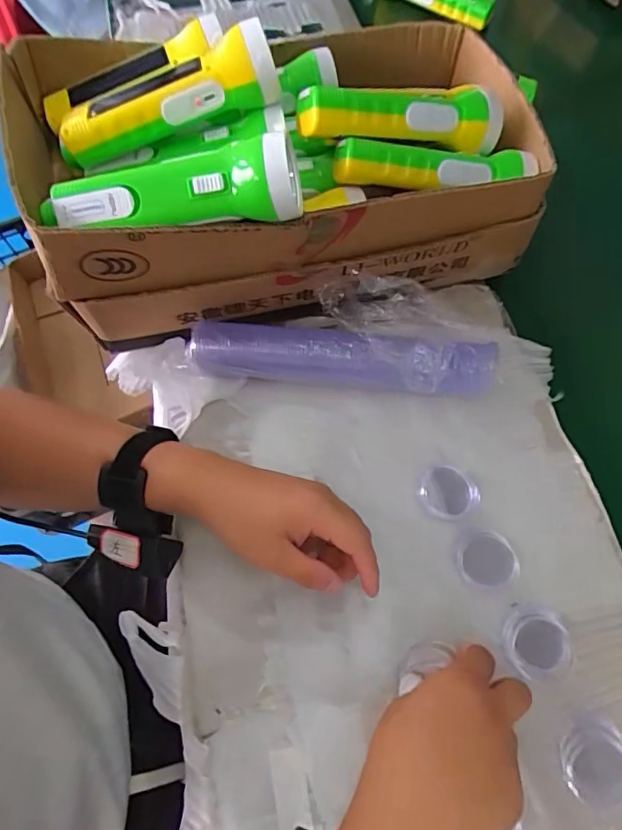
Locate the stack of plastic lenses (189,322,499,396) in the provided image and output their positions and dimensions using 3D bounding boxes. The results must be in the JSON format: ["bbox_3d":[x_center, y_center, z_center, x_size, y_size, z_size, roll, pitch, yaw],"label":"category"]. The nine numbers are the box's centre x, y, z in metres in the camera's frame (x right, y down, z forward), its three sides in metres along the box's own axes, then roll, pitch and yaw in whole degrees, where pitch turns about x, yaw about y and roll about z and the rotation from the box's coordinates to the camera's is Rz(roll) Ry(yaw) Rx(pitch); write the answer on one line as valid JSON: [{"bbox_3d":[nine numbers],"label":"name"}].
[{"bbox_3d":[0.027,-0.049,0.448,0.260,0.050,0.045,6,66,2],"label":"stack of plastic lenses"}]

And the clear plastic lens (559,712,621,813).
[{"bbox_3d":[0.194,0.234,0.345,0.044,0.010,0.053,5,66,2],"label":"clear plastic lens"}]

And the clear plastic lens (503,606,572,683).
[{"bbox_3d":[0.164,0.165,0.368,0.043,0.012,0.048,2,65,0],"label":"clear plastic lens"}]

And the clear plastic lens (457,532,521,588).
[{"bbox_3d":[0.136,0.111,0.390,0.044,0.014,0.040,0,65,0],"label":"clear plastic lens"}]

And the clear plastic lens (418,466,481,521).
[{"bbox_3d":[0.112,0.064,0.414,0.045,0.015,0.041,0,65,0],"label":"clear plastic lens"}]

